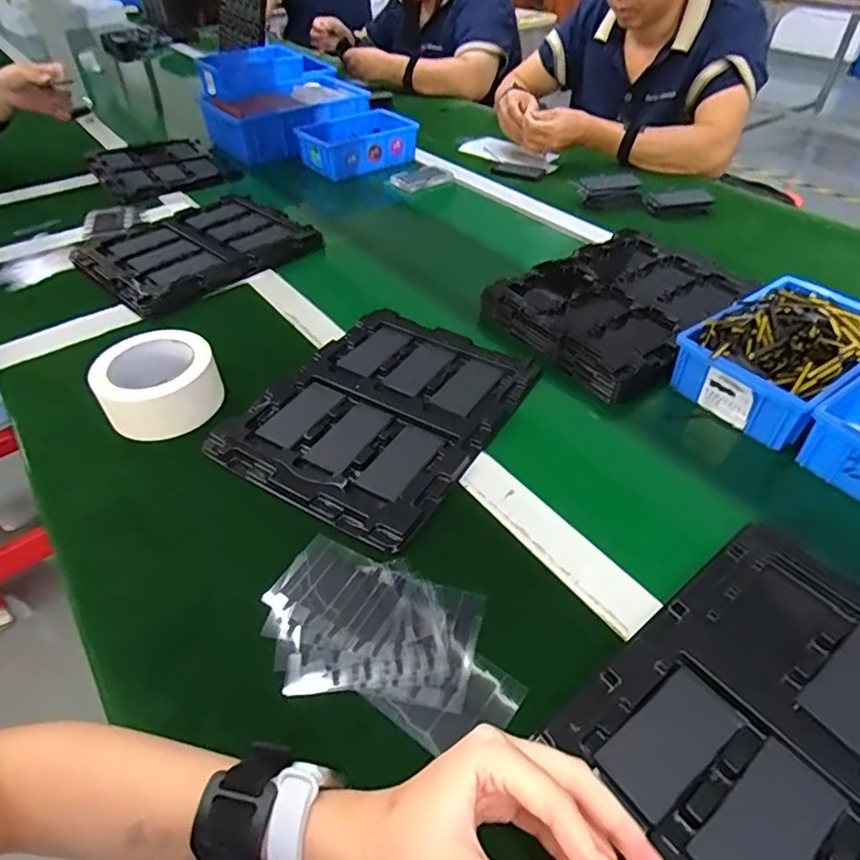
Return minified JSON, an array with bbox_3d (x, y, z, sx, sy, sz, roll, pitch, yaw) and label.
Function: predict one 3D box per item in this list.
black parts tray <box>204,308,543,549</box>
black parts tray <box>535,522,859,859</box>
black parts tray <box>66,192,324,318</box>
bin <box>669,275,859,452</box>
[{"bbox_3d":[-0.046,-0.024,0.565,0.219,0.014,0.274,23,50,23],"label":"black parts tray"},{"bbox_3d":[0.227,0.191,0.333,0.274,0.018,0.222,-31,52,-26],"label":"black parts tray"},{"bbox_3d":[-0.326,-0.268,0.806,0.291,0.025,0.219,-32,52,-27],"label":"black parts tray"},{"bbox_3d":[0.359,-0.080,0.569,0.196,0.067,0.136,-28,51,-24],"label":"bin"}]

